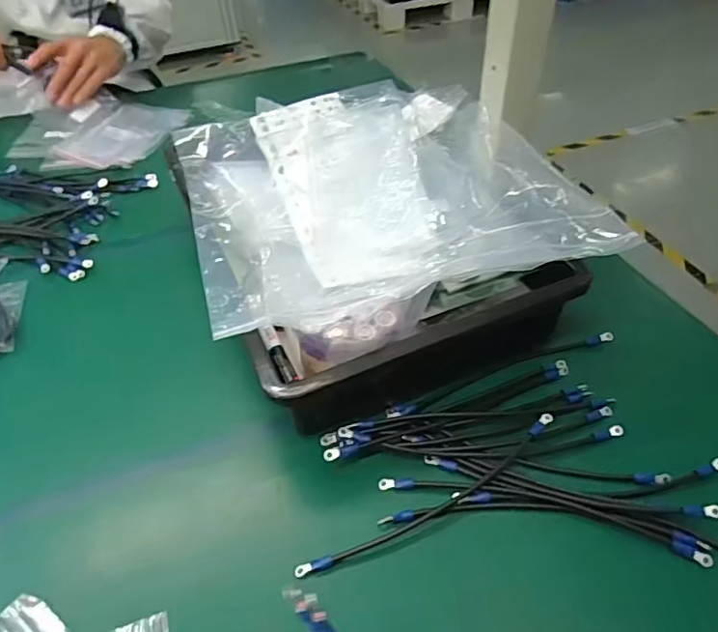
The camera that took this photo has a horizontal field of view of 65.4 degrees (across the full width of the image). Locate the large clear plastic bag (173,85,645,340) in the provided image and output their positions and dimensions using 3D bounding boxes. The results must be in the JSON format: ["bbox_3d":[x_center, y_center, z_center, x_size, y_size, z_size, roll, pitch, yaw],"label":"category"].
[{"bbox_3d":[-0.005,-0.142,0.568,0.330,0.074,0.414,-13,46,-10],"label":"large clear plastic bag"}]

